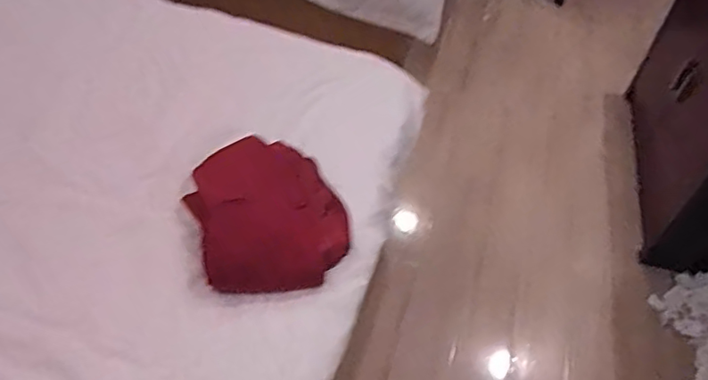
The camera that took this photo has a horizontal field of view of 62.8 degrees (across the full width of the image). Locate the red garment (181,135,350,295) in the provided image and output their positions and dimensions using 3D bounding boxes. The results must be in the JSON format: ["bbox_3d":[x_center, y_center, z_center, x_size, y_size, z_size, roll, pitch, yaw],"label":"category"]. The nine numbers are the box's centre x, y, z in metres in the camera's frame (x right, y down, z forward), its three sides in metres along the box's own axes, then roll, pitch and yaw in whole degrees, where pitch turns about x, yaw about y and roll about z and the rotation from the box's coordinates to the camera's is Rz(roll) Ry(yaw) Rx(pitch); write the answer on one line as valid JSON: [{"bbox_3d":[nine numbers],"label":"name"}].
[{"bbox_3d":[-0.173,0.033,1.133,0.282,0.057,0.360,-17,54,-18],"label":"red garment"}]

